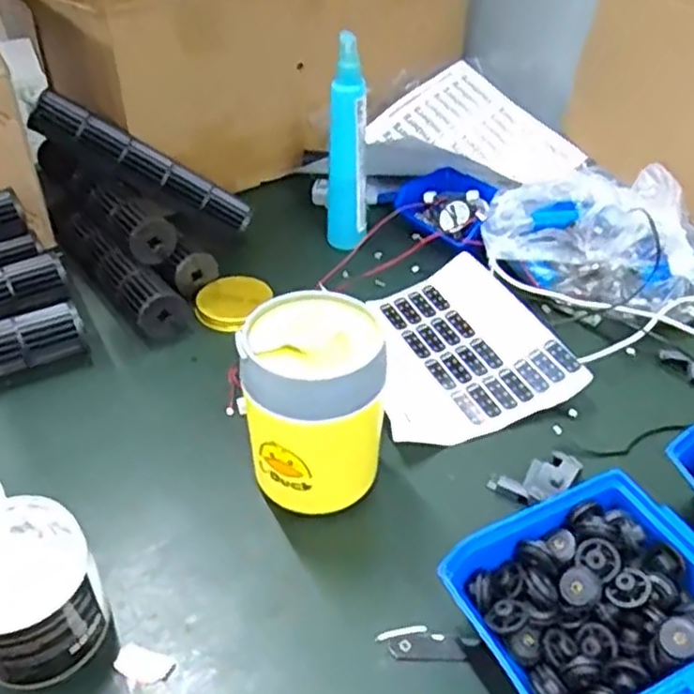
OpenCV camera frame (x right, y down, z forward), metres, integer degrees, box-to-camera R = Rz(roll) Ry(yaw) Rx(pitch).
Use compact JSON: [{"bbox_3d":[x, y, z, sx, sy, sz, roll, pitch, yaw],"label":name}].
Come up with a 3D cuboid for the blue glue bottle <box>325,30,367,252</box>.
[{"bbox_3d":[-0.001,-0.192,0.714,0.040,0.194,0.037,1,40,1],"label":"blue glue bottle"}]

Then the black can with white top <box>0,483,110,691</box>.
[{"bbox_3d":[-0.177,0.139,0.407,0.070,0.083,0.074,-21,45,-24],"label":"black can with white top"}]

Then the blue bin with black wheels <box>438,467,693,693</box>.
[{"bbox_3d":[0.136,0.148,0.403,0.131,0.064,0.115,-18,43,-20],"label":"blue bin with black wheels"}]

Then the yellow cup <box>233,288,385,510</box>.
[{"bbox_3d":[-0.021,0.043,0.477,0.086,0.138,0.078,4,40,4],"label":"yellow cup"}]

